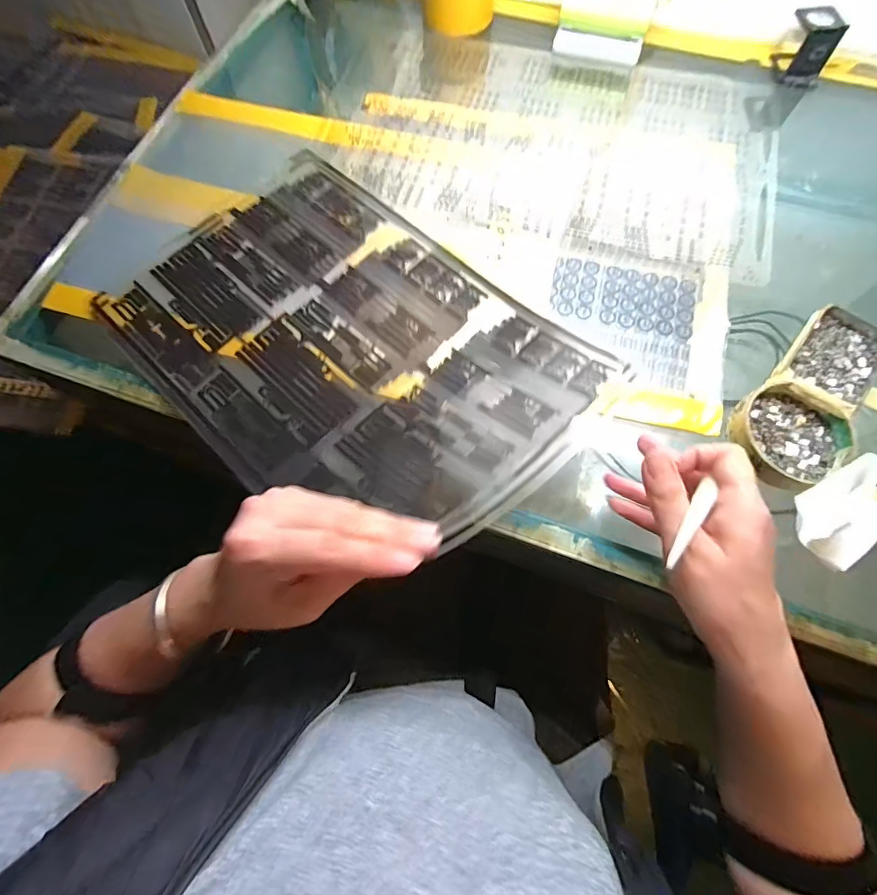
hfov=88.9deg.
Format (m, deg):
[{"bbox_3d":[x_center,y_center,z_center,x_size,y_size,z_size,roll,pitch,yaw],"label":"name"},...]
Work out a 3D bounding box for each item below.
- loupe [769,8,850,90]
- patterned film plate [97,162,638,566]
[{"bbox_3d":[0.394,-0.429,0.476,0.045,0.047,0.048,5,71,3],"label":"loupe"},{"bbox_3d":[-0.082,-0.100,0.369,0.404,0.071,0.275,41,76,14],"label":"patterned film plate"}]

